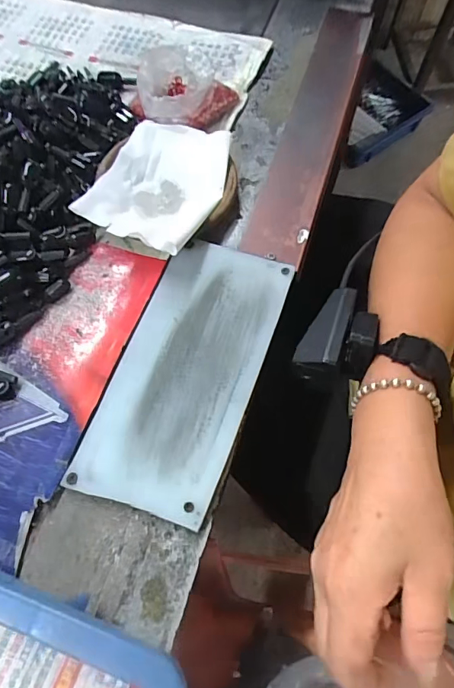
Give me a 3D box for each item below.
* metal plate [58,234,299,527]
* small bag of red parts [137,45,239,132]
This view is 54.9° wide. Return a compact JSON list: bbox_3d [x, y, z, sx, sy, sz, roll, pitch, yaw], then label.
[{"bbox_3d":[-0.025,0.015,0.303,0.095,0.005,0.195,19,69,10],"label":"metal plate"},{"bbox_3d":[-0.037,-0.226,0.385,0.089,0.036,0.085,0,68,2],"label":"small bag of red parts"}]

